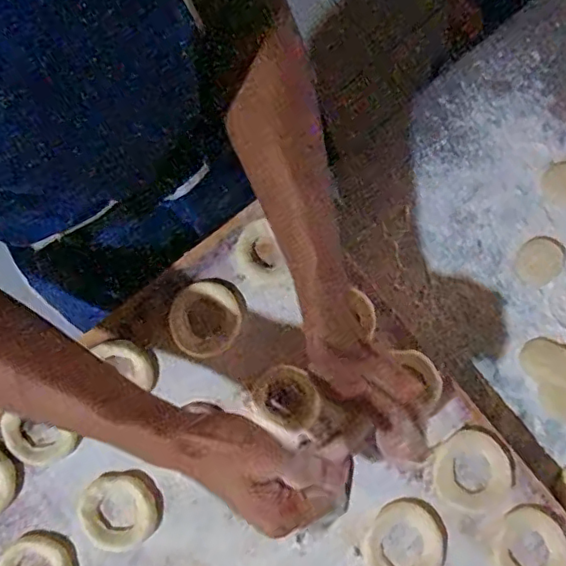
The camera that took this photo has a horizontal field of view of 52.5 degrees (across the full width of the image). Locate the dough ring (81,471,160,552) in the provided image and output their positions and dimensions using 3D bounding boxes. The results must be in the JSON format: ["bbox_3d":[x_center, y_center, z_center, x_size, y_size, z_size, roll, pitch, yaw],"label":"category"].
[{"bbox_3d":[-0.135,0.189,0.477,0.061,0.018,0.061,0,77,-1],"label":"dough ring"}]

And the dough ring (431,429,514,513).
[{"bbox_3d":[0.159,0.158,0.480,0.064,0.005,0.062,0,77,-1],"label":"dough ring"}]

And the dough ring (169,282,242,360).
[{"bbox_3d":[-0.069,0.032,0.505,0.062,0.016,0.063,0,77,-1],"label":"dough ring"}]

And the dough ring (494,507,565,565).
[{"bbox_3d":[0.202,0.219,0.468,0.058,0.005,0.065,-27,79,-7],"label":"dough ring"}]

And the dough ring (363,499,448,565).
[{"bbox_3d":[0.101,0.217,0.472,0.062,0.006,0.071,40,80,8],"label":"dough ring"}]

